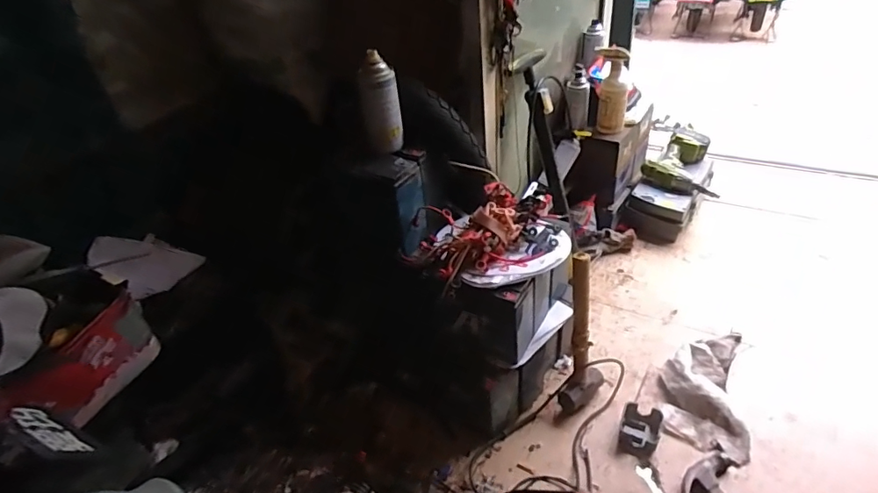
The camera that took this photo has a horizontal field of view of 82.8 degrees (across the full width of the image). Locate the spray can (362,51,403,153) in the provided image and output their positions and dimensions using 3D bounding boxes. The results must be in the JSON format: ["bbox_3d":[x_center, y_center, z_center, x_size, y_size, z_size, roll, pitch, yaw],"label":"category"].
[{"bbox_3d":[-0.102,-0.256,0.890,0.064,0.158,0.063,-13,39,-7],"label":"spray can"}]

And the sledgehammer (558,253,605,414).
[{"bbox_3d":[0.272,0.174,0.972,0.115,0.332,0.040,-24,26,-24],"label":"sledgehammer"}]

